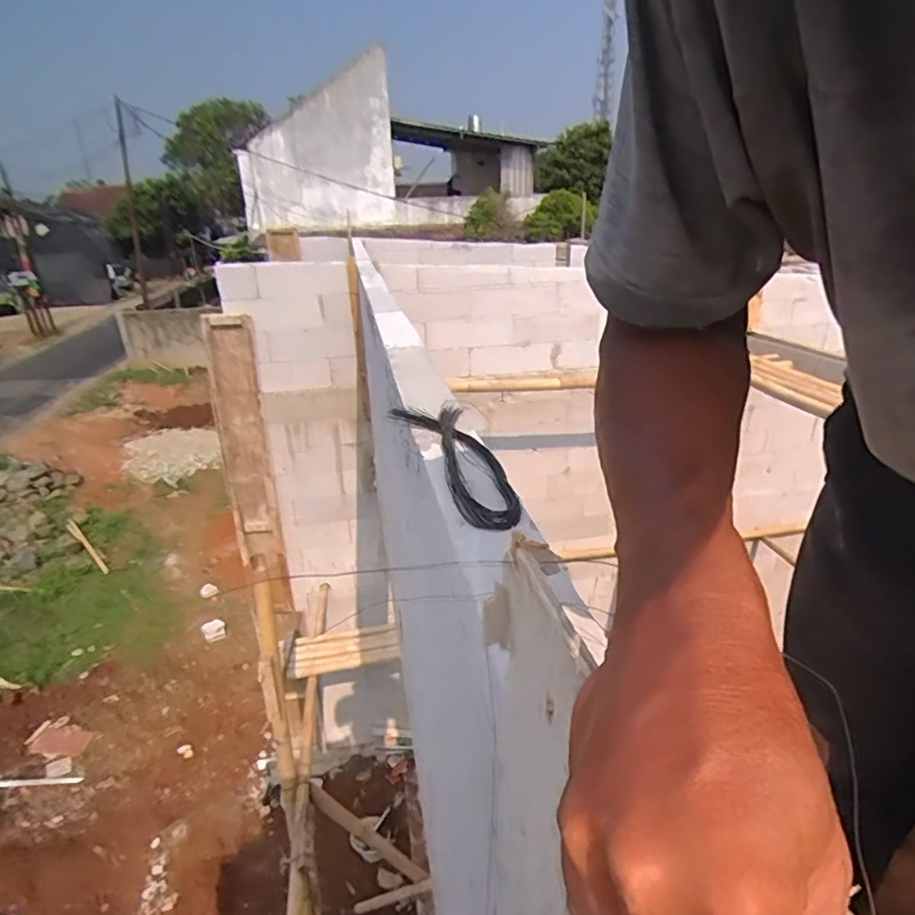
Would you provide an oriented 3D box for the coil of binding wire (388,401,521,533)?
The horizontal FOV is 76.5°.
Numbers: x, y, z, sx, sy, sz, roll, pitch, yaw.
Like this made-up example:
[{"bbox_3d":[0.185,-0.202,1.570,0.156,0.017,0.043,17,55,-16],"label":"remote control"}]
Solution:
[{"bbox_3d":[0.002,-0.003,0.818,0.107,0.022,0.410,-9,25,-17],"label":"coil of binding wire"}]

